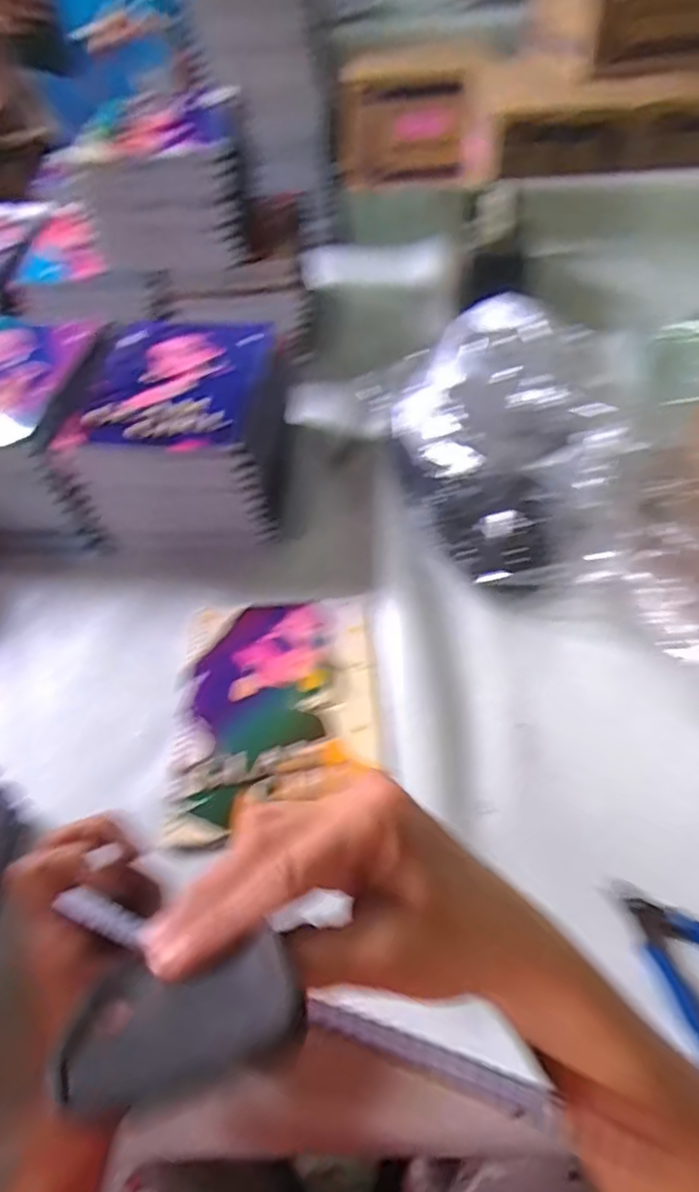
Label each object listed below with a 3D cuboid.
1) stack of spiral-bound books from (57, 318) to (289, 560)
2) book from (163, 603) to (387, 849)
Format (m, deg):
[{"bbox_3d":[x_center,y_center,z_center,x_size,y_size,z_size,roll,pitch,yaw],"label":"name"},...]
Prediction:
[{"bbox_3d":[-0.148,-0.155,0.628,0.175,0.108,0.204,-3,51,2],"label":"stack of spiral-bound books"},{"bbox_3d":[-0.052,0.082,0.497,0.150,0.010,0.192,-5,51,0],"label":"book"}]

